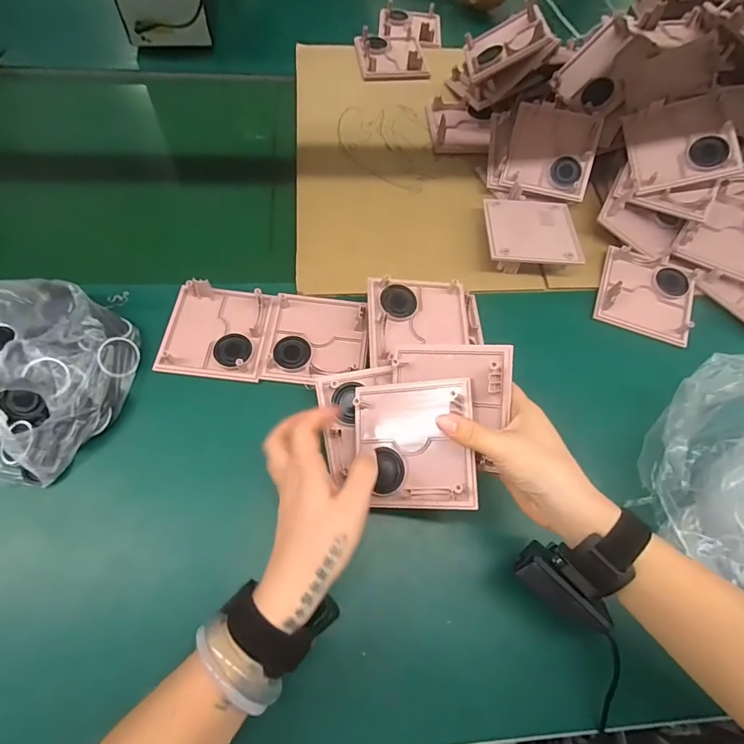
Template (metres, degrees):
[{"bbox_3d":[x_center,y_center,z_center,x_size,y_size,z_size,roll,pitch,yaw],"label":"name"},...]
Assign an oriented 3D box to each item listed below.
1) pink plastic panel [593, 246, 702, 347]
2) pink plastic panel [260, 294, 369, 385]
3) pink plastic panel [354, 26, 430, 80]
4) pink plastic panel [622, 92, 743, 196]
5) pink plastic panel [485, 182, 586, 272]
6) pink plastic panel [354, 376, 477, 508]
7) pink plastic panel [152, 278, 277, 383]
[{"bbox_3d":[0.329,-0.093,0.508,0.108,0.019,0.101,21,65,7],"label":"pink plastic panel"},{"bbox_3d":[-0.058,-0.036,0.460,0.106,0.021,0.098,4,64,-1],"label":"pink plastic panel"},{"bbox_3d":[0.029,-0.515,0.690,0.104,0.027,0.111,-7,65,-7],"label":"pink plastic panel"},{"bbox_3d":[0.364,-0.273,0.509,0.103,0.014,0.103,-6,83,21],"label":"pink plastic panel"},{"bbox_3d":[0.193,-0.178,0.533,0.105,0.036,0.122,5,64,-1],"label":"pink plastic panel"},{"bbox_3d":[0.034,0.060,0.369,0.104,0.015,0.108,-4,70,18],"label":"pink plastic panel"},{"bbox_3d":[-0.165,-0.045,0.457,0.109,0.017,0.104,7,64,0],"label":"pink plastic panel"}]

